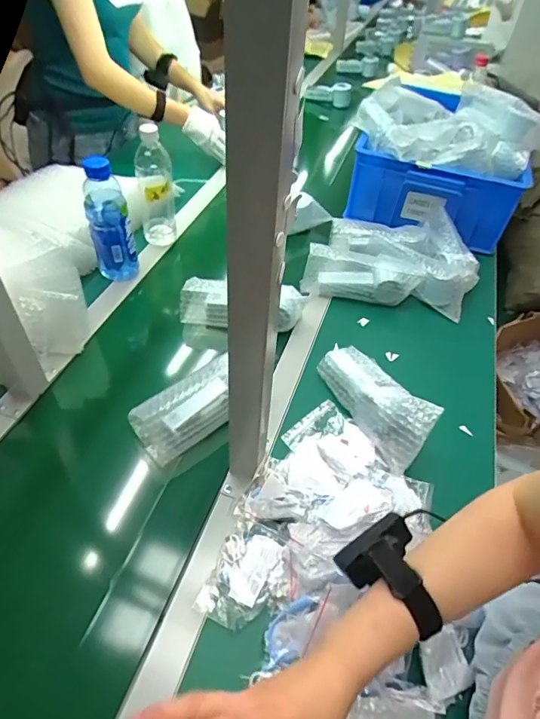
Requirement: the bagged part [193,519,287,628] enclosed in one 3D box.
[{"bbox_3d":[-0.030,0.233,0.514,0.065,0.014,0.114,20,50,12],"label":"bagged part"}]

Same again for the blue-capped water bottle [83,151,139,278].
[{"bbox_3d":[-0.279,-0.241,0.803,0.067,0.212,0.065,-14,51,-17],"label":"blue-capped water bottle"}]

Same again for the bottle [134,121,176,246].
[{"bbox_3d":[-0.219,-0.326,0.883,0.061,0.217,0.057,2,48,-4],"label":"bottle"}]

